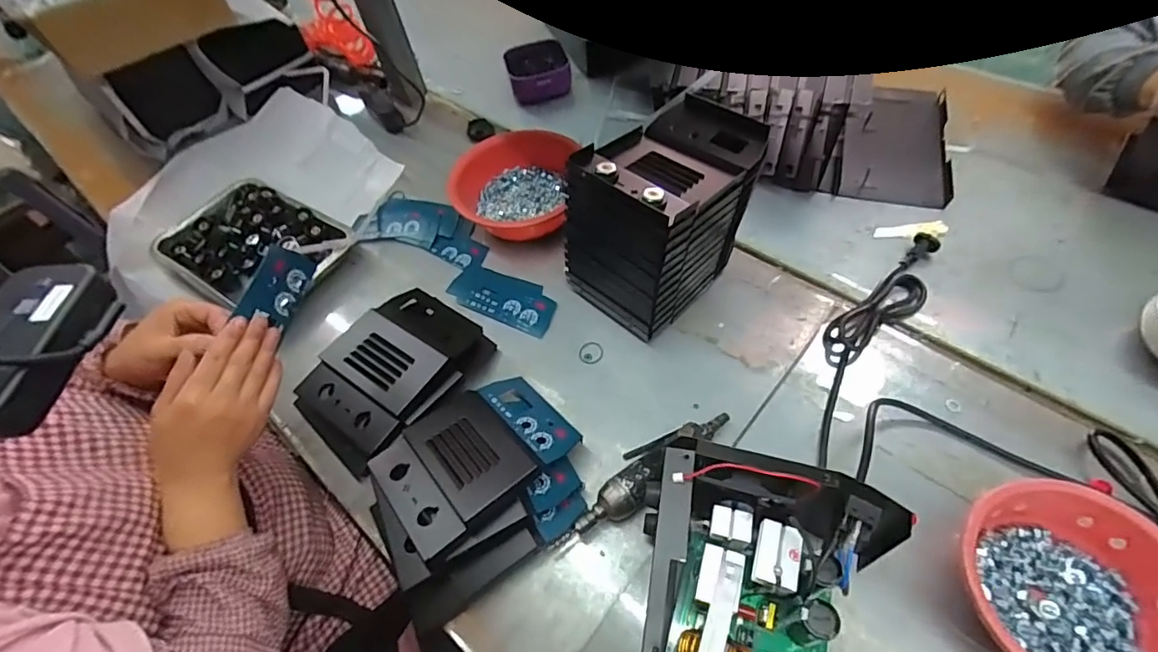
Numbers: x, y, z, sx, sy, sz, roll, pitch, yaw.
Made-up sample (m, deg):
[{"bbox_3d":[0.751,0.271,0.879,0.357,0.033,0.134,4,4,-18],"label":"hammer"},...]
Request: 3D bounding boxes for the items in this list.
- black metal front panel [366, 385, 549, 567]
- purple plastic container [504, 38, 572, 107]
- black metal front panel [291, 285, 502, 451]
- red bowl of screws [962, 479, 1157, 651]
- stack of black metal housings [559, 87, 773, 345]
[{"bbox_3d":[-0.139,0.147,0.562,0.144,0.027,0.154,-39,59,-19],"label":"black metal front panel"},{"bbox_3d":[-0.079,-0.506,1.051,0.123,0.070,0.125,-14,55,-3],"label":"purple plastic container"},{"bbox_3d":[-0.232,0.046,0.665,0.159,0.063,0.208,28,63,24],"label":"black metal front panel"},{"bbox_3d":[0.426,0.234,0.460,0.172,0.075,0.170,-3,55,5],"label":"red bowl of screws"},{"bbox_3d":[0.114,-0.147,0.677,0.159,0.206,0.246,35,66,27],"label":"stack of black metal housings"}]

